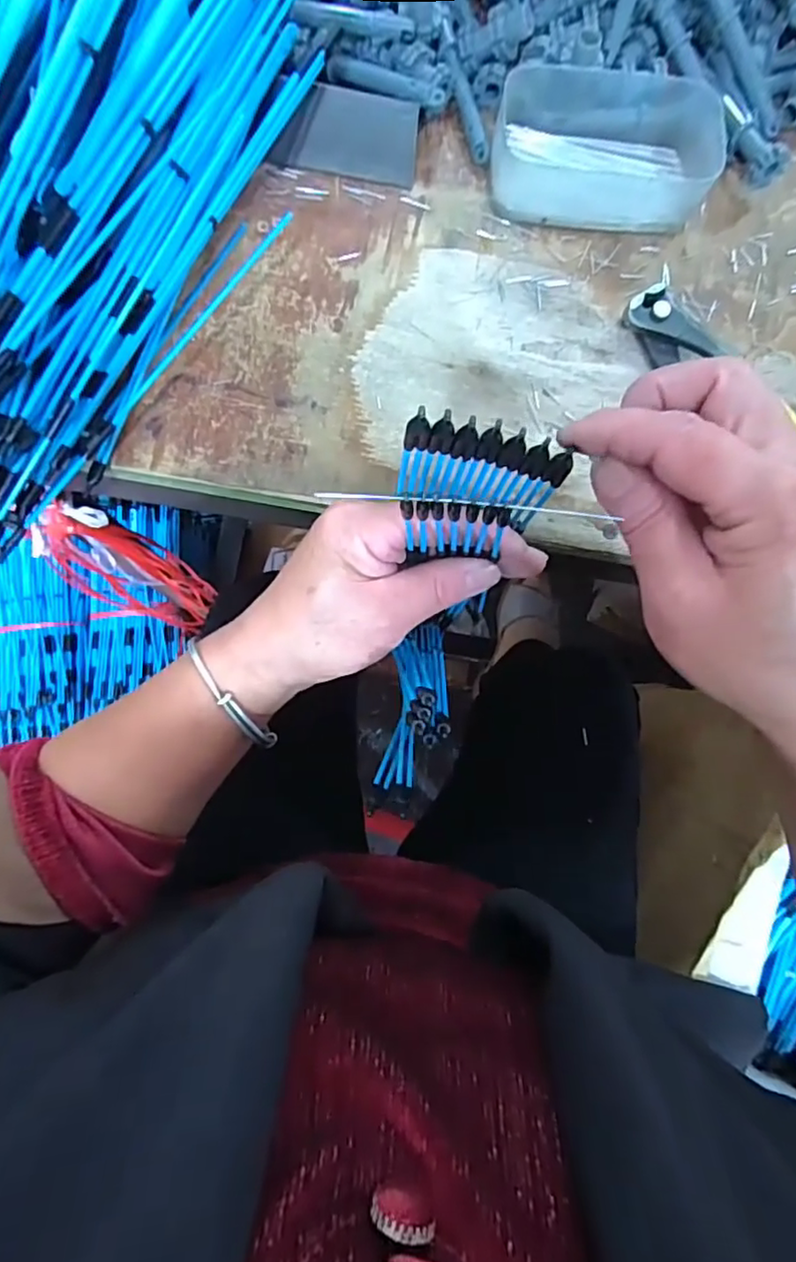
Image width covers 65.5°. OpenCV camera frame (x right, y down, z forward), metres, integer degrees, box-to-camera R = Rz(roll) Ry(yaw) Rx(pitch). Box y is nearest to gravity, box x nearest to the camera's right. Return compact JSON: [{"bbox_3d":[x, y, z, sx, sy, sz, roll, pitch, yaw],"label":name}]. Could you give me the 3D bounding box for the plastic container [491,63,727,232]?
[{"bbox_3d":[0.113,-0.270,0.343,0.120,0.029,0.078,-2,82,-4],"label":"plastic container"}]

